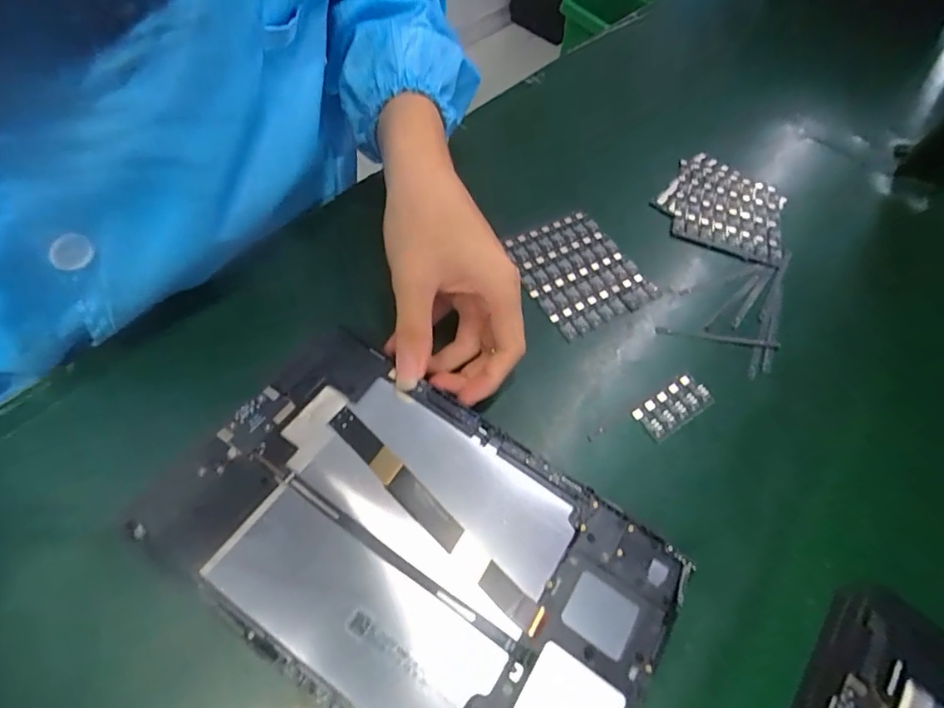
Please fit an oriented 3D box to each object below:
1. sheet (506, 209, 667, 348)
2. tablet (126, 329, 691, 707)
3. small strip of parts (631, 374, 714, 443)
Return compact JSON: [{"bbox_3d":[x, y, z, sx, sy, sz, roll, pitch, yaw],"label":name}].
[{"bbox_3d":[0.085,-0.066,0.413,0.094,0.010,0.104,-24,61,-19],"label":"sheet"},{"bbox_3d":[-0.025,0.098,0.262,0.235,0.016,0.146,32,59,12],"label":"tablet"},{"bbox_3d":[0.135,0.035,0.348,0.054,0.005,0.026,-28,62,-21],"label":"small strip of parts"}]

